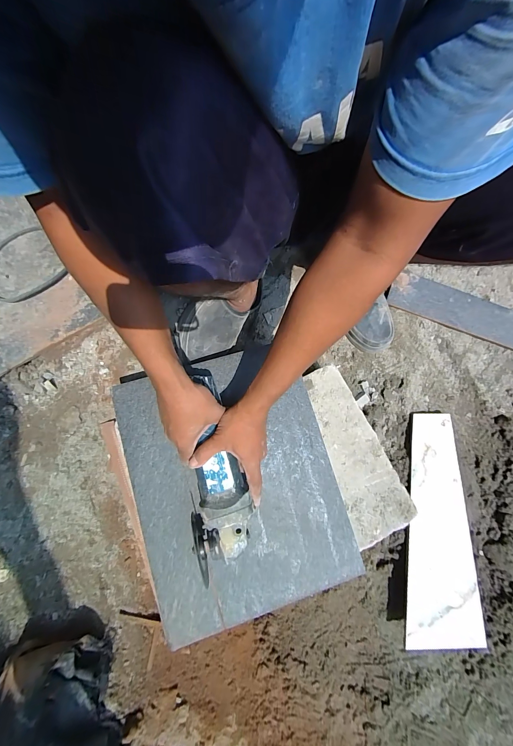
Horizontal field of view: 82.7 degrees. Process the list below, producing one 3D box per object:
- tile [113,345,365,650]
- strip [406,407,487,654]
[{"bbox_3d":[-0.033,0.169,0.467,0.306,0.007,0.391,-15,82,-7],"label":"tile"},{"bbox_3d":[0.327,0.274,0.540,0.135,0.013,0.388,1,76,-4],"label":"strip"}]

